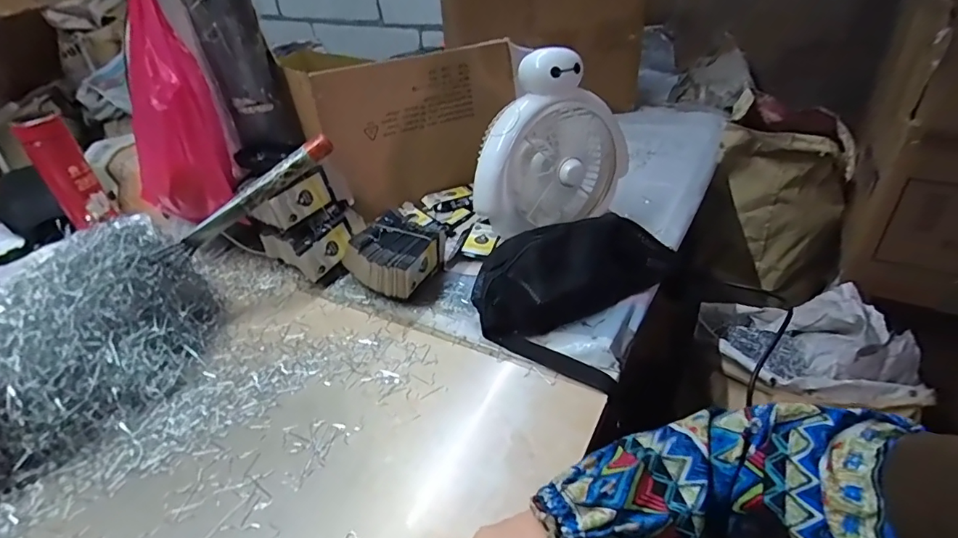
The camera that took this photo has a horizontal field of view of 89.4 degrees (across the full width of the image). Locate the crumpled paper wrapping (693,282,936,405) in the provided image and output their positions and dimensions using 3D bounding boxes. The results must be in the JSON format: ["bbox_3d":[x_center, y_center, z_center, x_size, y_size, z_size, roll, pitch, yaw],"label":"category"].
[{"bbox_3d":[0.560,0.113,0.819,0.327,0.113,0.226,1,35,7],"label":"crumpled paper wrapping"}]

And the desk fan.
[{"bbox_3d":[0.102,-0.173,0.703,0.218,0.247,0.123,-30,43,-32],"label":"desk fan"}]

